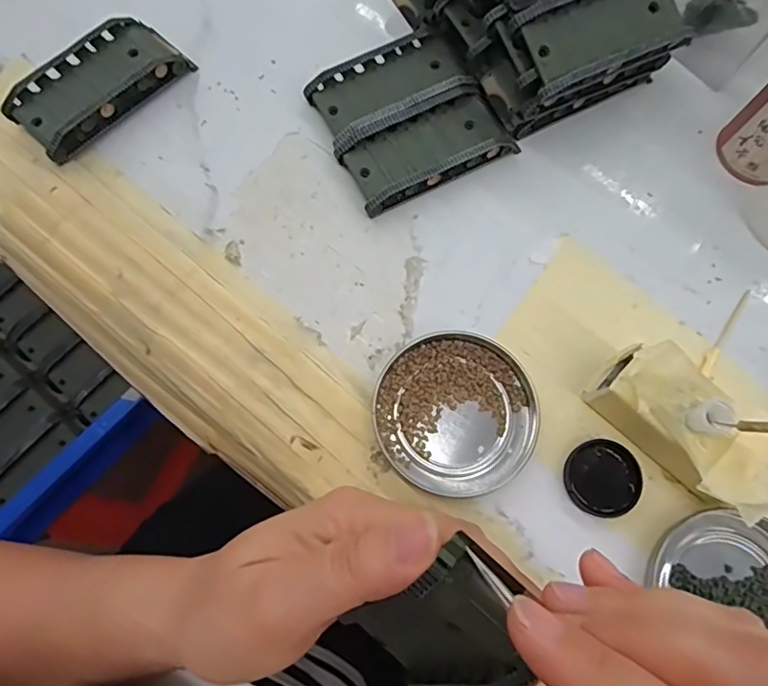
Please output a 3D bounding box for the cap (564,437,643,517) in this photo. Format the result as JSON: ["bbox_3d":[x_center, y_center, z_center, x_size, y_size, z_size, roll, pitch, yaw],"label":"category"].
[{"bbox_3d":[0.106,0.065,0.264,0.035,0.010,0.036,0,74,-1],"label":"cap"}]

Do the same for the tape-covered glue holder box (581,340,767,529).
[{"bbox_3d":[0.140,0.040,0.254,0.042,0.044,0.088,-42,80,-12],"label":"tape-covered glue holder box"}]

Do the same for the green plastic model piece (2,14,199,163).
[{"bbox_3d":[-0.160,-0.146,0.309,0.045,0.022,0.095,43,78,10],"label":"green plastic model piece"}]

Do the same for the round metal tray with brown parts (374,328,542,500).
[{"bbox_3d":[0.037,0.034,0.273,0.078,0.006,0.080,0,74,-1],"label":"round metal tray with brown parts"}]

